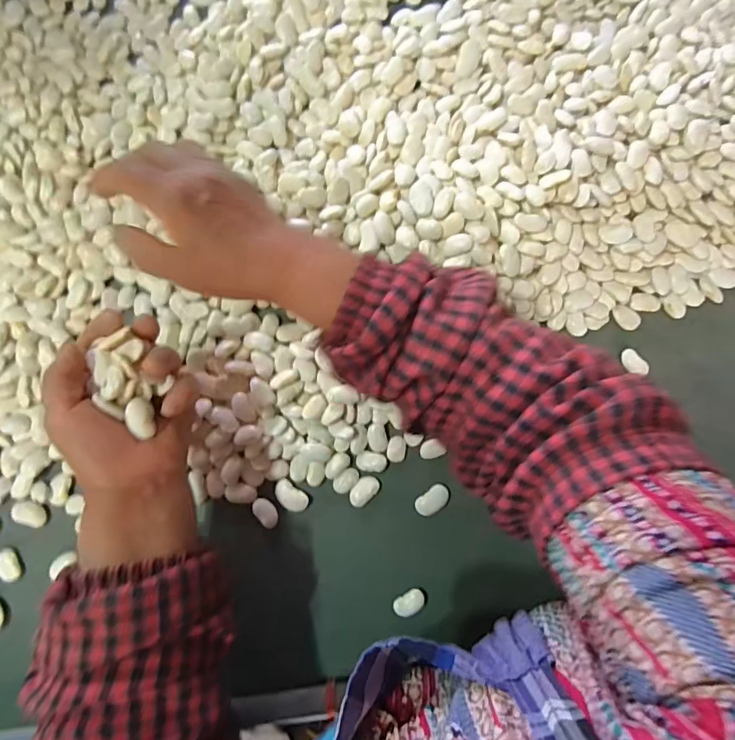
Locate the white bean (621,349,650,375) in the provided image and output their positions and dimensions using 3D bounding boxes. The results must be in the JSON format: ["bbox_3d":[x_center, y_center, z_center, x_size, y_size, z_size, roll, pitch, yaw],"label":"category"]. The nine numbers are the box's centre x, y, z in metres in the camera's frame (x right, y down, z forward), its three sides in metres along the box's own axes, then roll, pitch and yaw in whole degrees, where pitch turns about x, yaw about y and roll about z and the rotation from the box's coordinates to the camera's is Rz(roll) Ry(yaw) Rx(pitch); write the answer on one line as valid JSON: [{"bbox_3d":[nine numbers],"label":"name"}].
[{"bbox_3d":[0.219,-0.007,0.395,0.014,0.007,0.024,-38,82,-4],"label":"white bean"}]

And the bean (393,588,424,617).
[{"bbox_3d":[0.033,0.180,0.372,0.025,0.006,0.016,-36,82,-3],"label":"bean"}]

